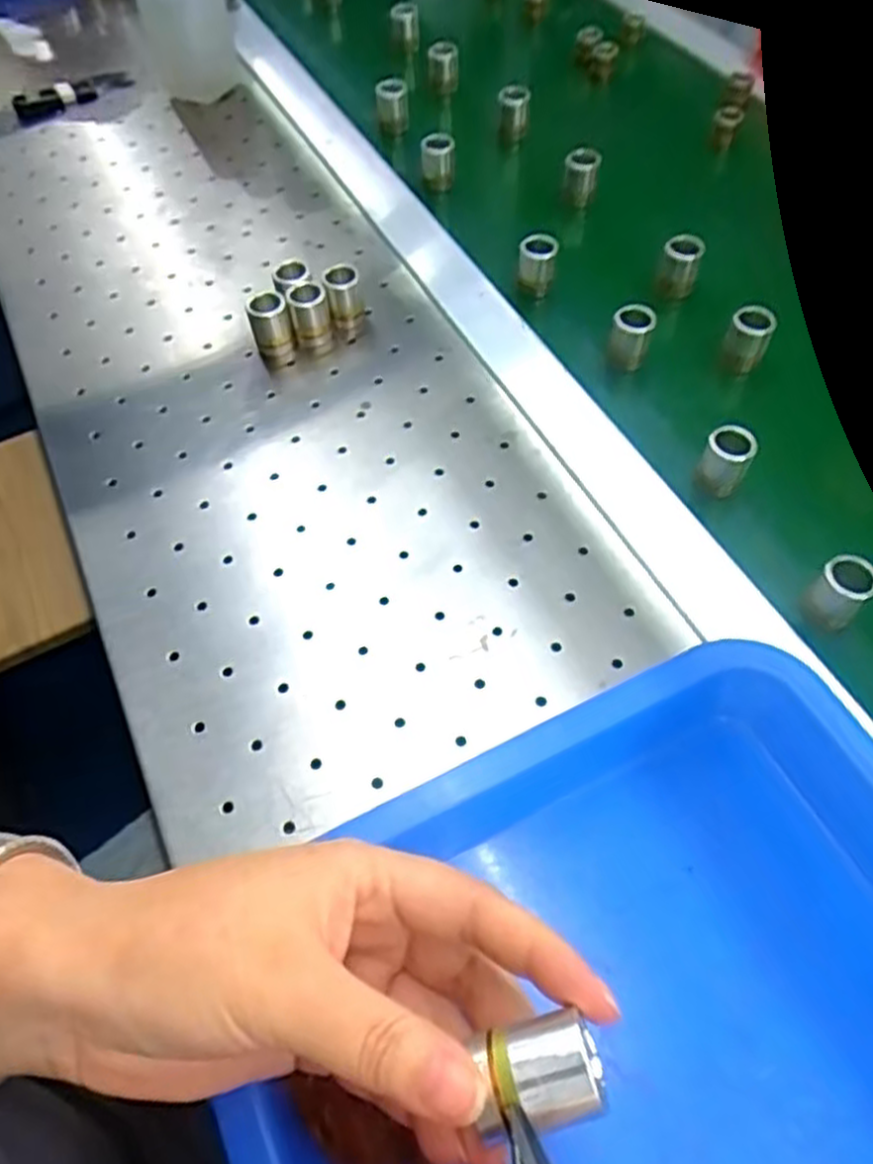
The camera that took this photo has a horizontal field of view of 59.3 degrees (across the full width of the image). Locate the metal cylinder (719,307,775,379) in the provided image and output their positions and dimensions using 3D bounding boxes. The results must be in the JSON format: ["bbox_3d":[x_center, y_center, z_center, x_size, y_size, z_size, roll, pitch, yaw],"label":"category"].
[{"bbox_3d":[0.179,-0.138,0.444,0.023,0.038,0.020,22,61,15],"label":"metal cylinder"}]

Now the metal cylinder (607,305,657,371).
[{"bbox_3d":[0.112,-0.140,0.447,0.022,0.036,0.019,13,59,10],"label":"metal cylinder"}]

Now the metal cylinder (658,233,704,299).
[{"bbox_3d":[0.152,-0.197,0.478,0.021,0.035,0.024,22,61,15],"label":"metal cylinder"}]

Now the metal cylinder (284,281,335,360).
[{"bbox_3d":[-0.074,-0.156,0.456,0.022,0.040,0.018,1,57,2],"label":"metal cylinder"}]

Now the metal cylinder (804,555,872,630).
[{"bbox_3d":[0.183,0.006,0.349,0.020,0.033,0.022,-1,57,1],"label":"metal cylinder"}]

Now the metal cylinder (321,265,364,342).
[{"bbox_3d":[-0.055,-0.167,0.461,0.020,0.040,0.018,-8,58,-4],"label":"metal cylinder"}]

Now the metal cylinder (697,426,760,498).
[{"bbox_3d":[0.148,-0.061,0.394,0.022,0.037,0.018,22,61,15],"label":"metal cylinder"}]

